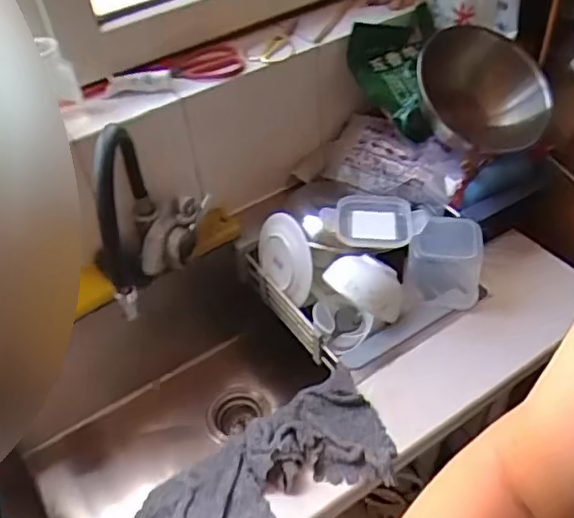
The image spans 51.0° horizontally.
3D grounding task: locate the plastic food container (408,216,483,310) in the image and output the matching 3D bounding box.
[{"bbox_3d":[0.232,0.003,0.888,0.101,0.093,0.099,5,46,10],"label":"plastic food container"}]

